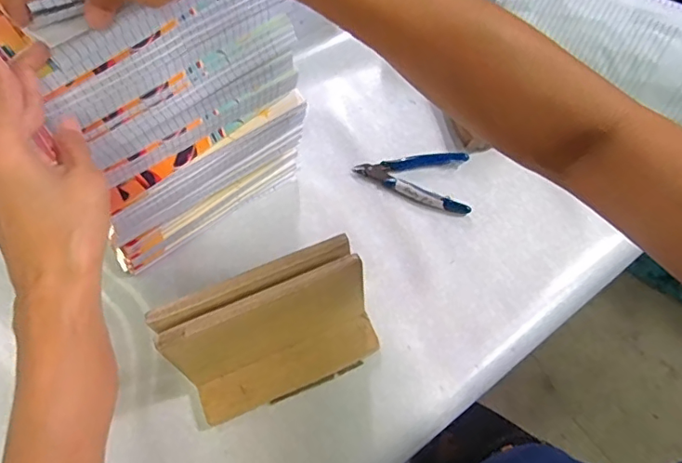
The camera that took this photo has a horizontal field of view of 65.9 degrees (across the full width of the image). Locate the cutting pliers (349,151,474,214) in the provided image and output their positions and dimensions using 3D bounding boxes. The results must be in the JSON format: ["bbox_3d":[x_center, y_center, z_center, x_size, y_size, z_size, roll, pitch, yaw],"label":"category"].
[{"bbox_3d":[0.074,-0.056,0.549,0.115,0.012,0.075,3,62,4],"label":"cutting pliers"}]

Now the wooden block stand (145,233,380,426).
[{"bbox_3d":[-0.051,0.083,0.418,0.154,0.113,0.069,-21,63,-9],"label":"wooden block stand"}]

